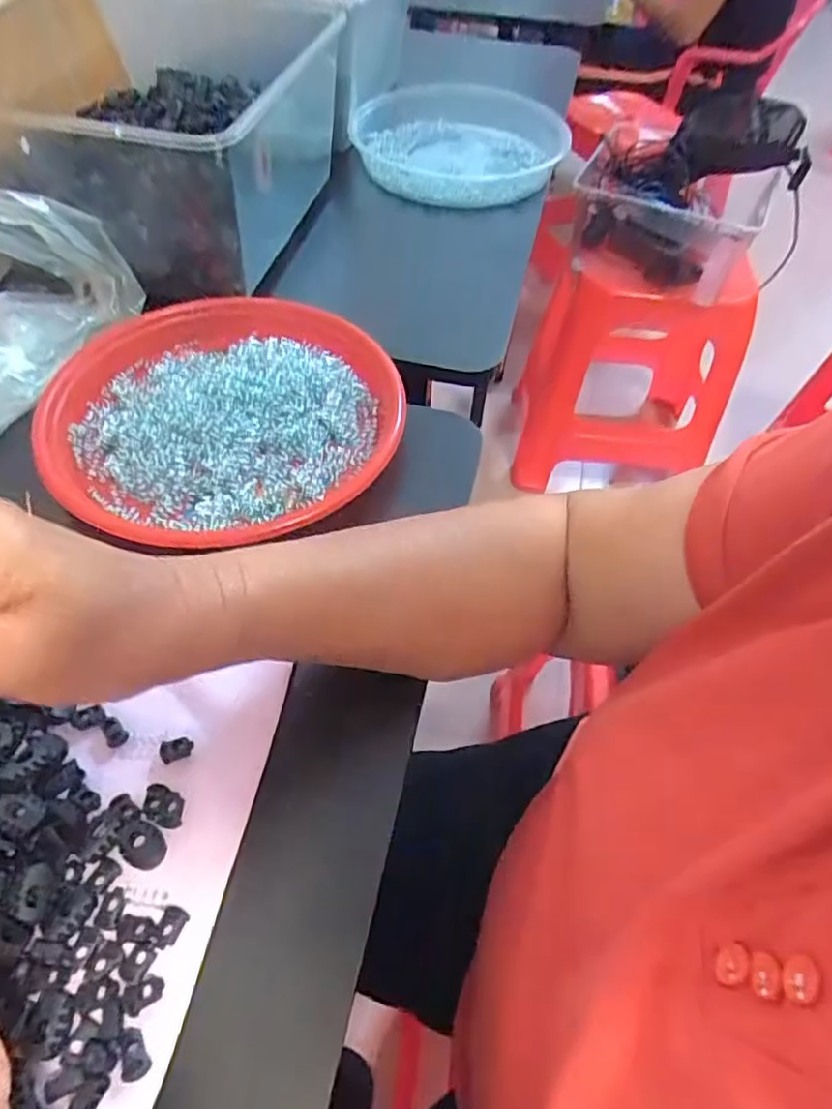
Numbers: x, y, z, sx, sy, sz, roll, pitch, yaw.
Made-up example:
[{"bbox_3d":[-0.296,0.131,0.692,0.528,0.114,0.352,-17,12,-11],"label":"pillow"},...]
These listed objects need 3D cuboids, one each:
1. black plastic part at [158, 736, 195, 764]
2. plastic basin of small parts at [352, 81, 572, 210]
[{"bbox_3d":[-0.118,0.096,0.317,0.016,0.005,0.011,-18,57,-15],"label":"black plastic part"},{"bbox_3d":[0.048,-0.473,0.726,0.226,0.055,0.245,1,54,-2],"label":"plastic basin of small parts"}]

